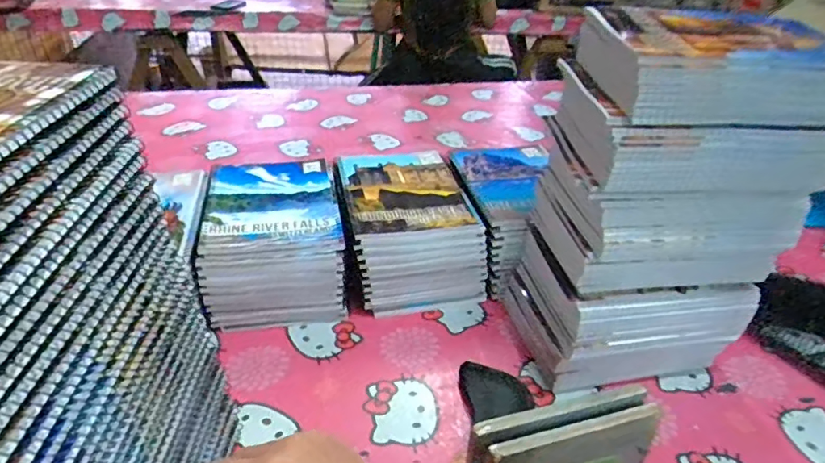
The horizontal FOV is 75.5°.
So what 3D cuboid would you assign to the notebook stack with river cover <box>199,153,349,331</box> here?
[{"bbox_3d":[-0.172,0.014,0.675,0.160,0.123,0.201,-5,34,-13],"label":"notebook stack with river cover"}]

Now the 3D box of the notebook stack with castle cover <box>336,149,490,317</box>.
[{"bbox_3d":[-0.008,-0.004,0.714,0.159,0.122,0.201,-6,34,-14],"label":"notebook stack with castle cover"}]

